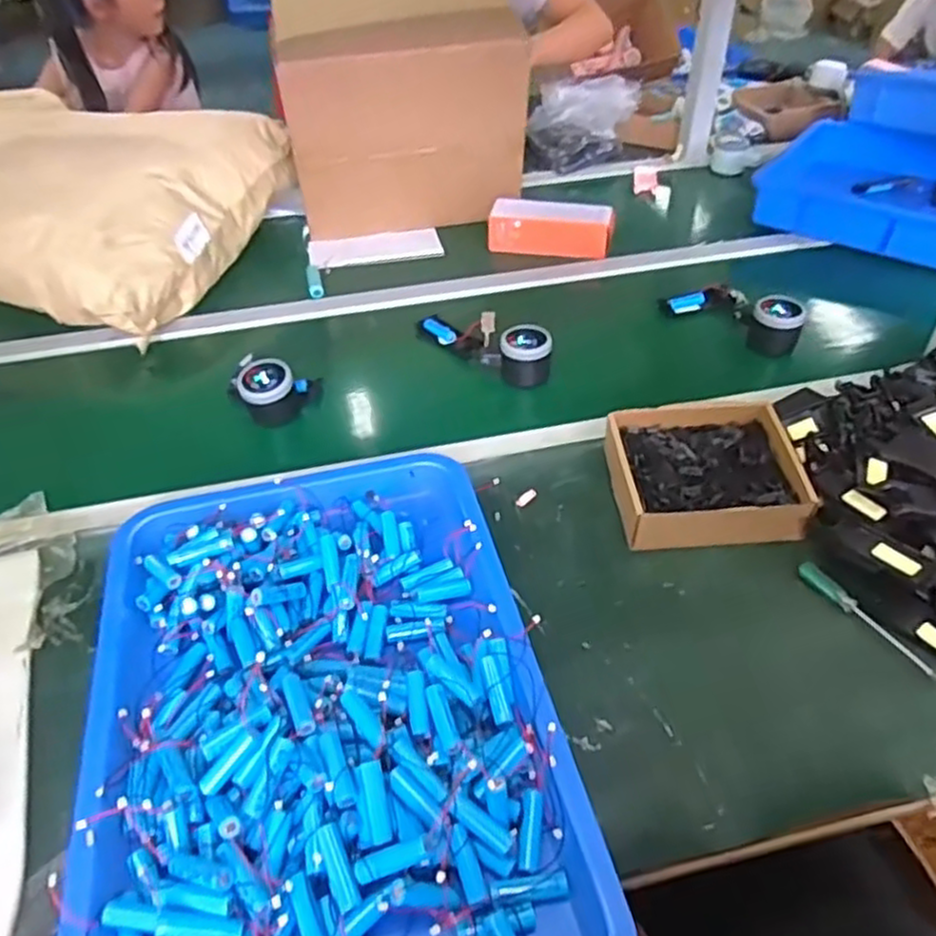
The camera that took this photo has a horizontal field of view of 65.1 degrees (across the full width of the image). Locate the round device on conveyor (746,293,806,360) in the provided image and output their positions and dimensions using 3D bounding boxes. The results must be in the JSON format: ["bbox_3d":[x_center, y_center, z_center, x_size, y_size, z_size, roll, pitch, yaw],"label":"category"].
[{"bbox_3d":[0.371,-0.168,0.888,0.055,0.065,0.056,18,46,20],"label":"round device on conveyor"}]

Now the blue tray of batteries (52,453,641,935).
[{"bbox_3d":[-0.111,0.178,0.548,0.322,0.065,0.456,-11,44,-10],"label":"blue tray of batteries"}]

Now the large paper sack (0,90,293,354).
[{"bbox_3d":[-0.612,-0.383,1.025,0.585,0.194,0.405,10,44,12],"label":"large paper sack"}]

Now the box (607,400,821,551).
[{"bbox_3d":[0.223,0.008,0.701,0.167,0.056,0.155,-1,43,1],"label":"box"}]

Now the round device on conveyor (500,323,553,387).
[{"bbox_3d":[0.067,-0.129,0.850,0.060,0.053,0.050,0,43,1],"label":"round device on conveyor"}]

